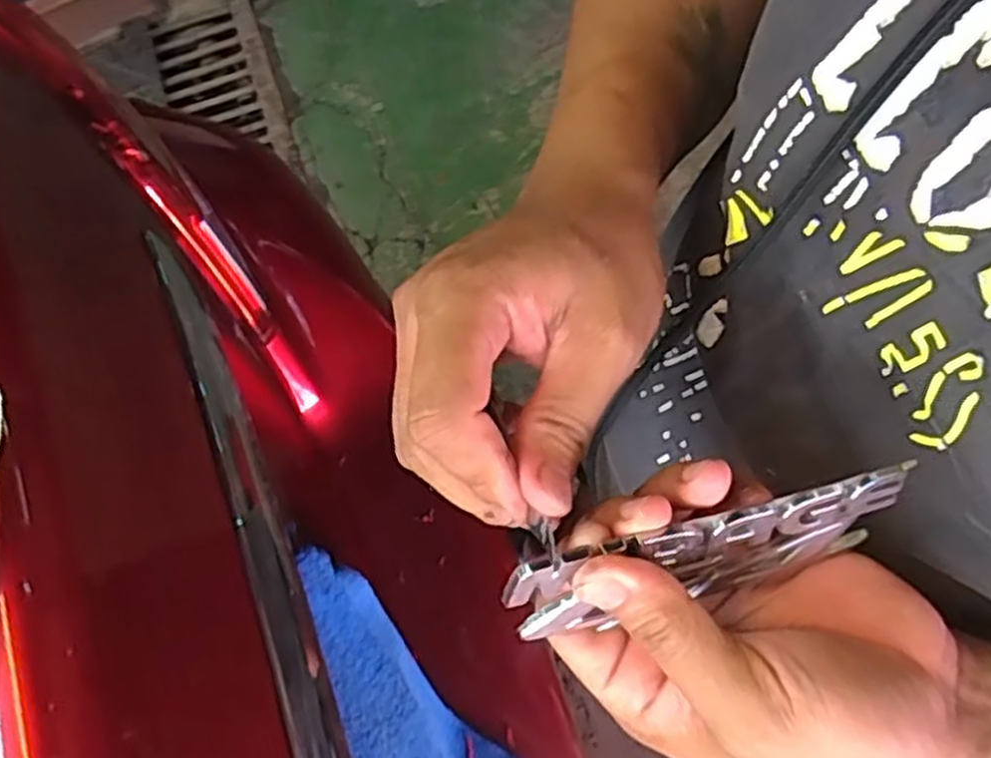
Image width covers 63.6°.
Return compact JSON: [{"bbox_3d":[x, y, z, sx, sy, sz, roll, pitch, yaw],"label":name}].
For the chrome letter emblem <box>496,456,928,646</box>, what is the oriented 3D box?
[{"bbox_3d":[0.068,0.054,0.253,0.130,0.035,0.008,-14,42,-7],"label":"chrome letter emblem"}]

